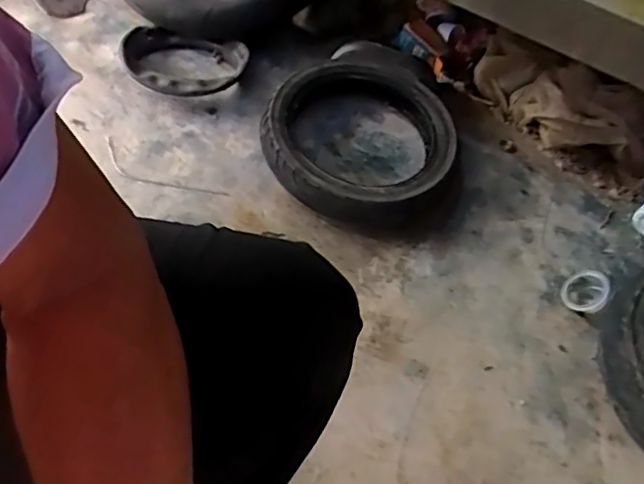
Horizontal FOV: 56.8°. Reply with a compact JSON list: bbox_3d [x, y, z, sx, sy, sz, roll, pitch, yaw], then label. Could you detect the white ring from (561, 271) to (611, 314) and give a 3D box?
[{"bbox_3d":[0.435,0.082,0.982,0.068,0.008,0.080,35,79,26],"label":"white ring"}]

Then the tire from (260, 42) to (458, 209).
[{"bbox_3d":[0.063,-0.199,1.068,0.338,0.098,0.326,6,53,-8],"label":"tire"}]

